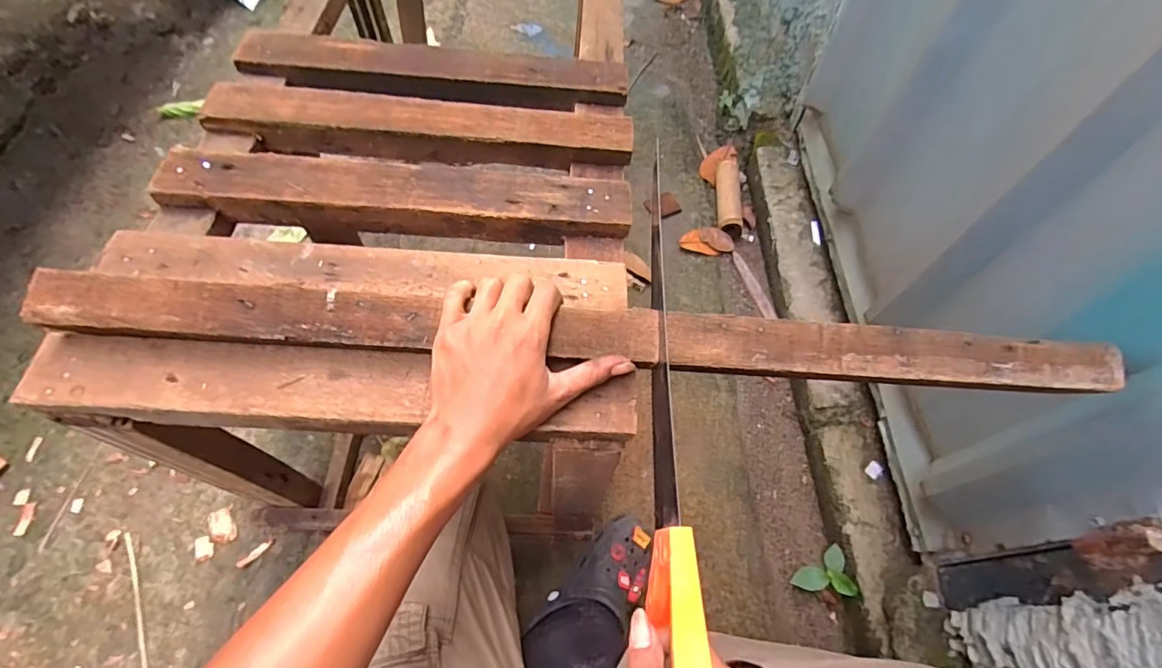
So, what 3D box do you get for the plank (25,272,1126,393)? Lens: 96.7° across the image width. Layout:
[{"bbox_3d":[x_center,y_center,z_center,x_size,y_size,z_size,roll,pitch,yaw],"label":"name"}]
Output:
[{"bbox_3d":[0.011,0.002,0.404,0.802,0.025,0.044,4,80,-3],"label":"plank"}]

